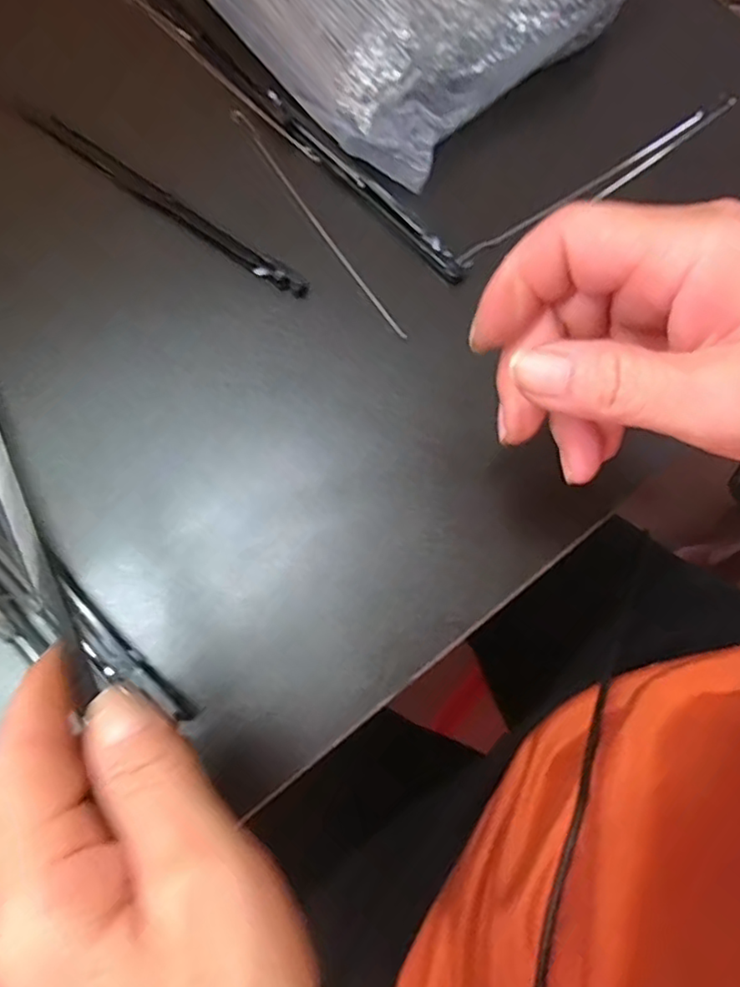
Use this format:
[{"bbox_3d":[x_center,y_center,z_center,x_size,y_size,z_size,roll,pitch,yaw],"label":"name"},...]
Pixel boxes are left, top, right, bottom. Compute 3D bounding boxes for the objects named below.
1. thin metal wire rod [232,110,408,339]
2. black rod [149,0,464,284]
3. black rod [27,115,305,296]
[{"bbox_3d":[-0.029,-0.142,0.320,0.007,0.004,0.164,-32,77,-9],"label":"thin metal wire rod"},{"bbox_3d":[-0.051,-0.210,0.336,0.014,0.009,0.282,-40,78,-10],"label":"black rod"},{"bbox_3d":[-0.107,-0.152,0.322,0.182,0.009,0.013,37,77,10],"label":"black rod"}]

